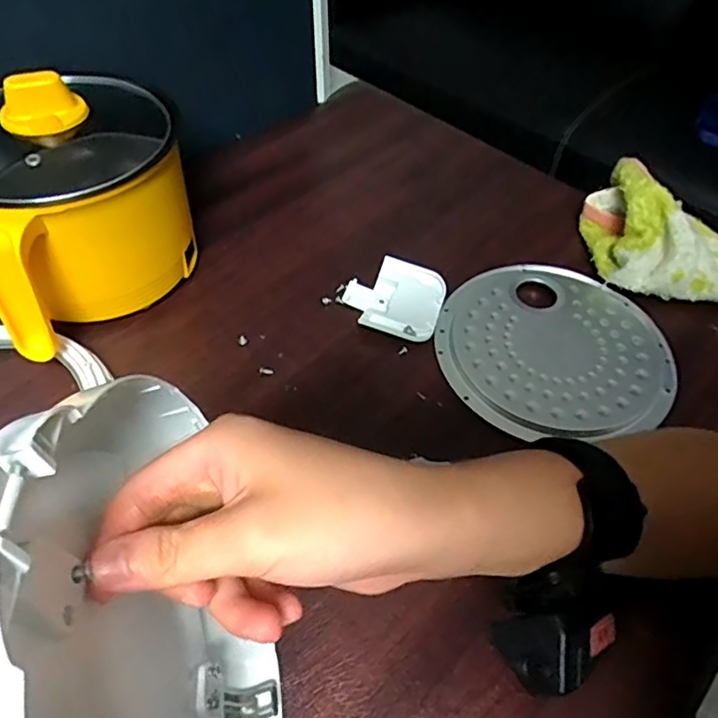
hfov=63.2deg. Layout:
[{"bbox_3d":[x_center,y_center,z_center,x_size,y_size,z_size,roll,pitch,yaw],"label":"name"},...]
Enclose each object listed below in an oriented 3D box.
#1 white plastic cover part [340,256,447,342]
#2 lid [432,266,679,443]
[{"bbox_3d":[0.028,-0.050,0.483,0.079,0.016,0.074,15,52,10],"label":"white plastic cover part"},{"bbox_3d":[0.154,-0.015,0.463,0.181,0.008,0.173,1,51,-1],"label":"lid"}]

